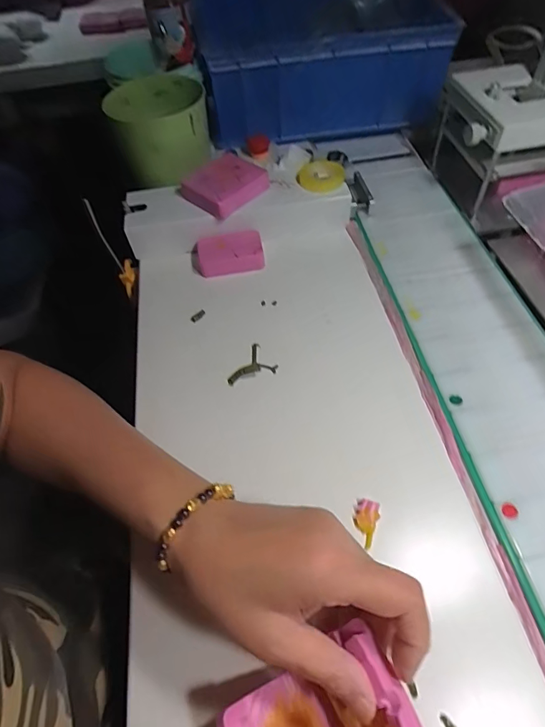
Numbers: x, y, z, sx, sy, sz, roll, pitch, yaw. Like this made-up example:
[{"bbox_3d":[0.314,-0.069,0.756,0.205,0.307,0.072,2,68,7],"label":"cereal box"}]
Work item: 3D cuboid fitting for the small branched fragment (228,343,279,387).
[{"bbox_3d":[-0.015,0.005,0.390,0.031,0.011,0.047,25,61,21],"label":"small branched fragment"}]

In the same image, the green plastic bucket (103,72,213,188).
[{"bbox_3d":[-0.135,-0.282,0.522,0.106,0.093,0.127,-16,55,-6],"label":"green plastic bucket"}]

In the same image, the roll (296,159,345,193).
[{"bbox_3d":[0.056,-0.217,0.494,0.053,0.012,0.052,-2,55,3],"label":"roll"}]

